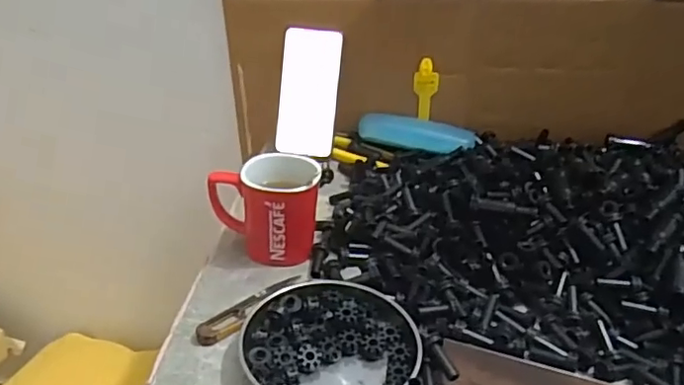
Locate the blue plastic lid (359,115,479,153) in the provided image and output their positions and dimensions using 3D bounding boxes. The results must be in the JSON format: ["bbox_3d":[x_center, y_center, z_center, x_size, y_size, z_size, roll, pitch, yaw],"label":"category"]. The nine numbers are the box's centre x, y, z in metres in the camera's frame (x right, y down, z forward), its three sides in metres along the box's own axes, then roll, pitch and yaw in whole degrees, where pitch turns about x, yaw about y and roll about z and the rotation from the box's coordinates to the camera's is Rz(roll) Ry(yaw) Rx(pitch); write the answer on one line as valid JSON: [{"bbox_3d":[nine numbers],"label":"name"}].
[{"bbox_3d":[0.095,-0.076,0.772,0.149,0.022,0.062,15,33,16],"label":"blue plastic lid"}]

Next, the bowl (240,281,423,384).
[{"bbox_3d":[-0.009,0.123,0.472,0.133,0.026,0.124,3,31,-2],"label":"bowl"}]

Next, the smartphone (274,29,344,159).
[{"bbox_3d":[-0.043,-0.128,0.758,0.077,0.158,0.007,6,4,6],"label":"smartphone"}]

